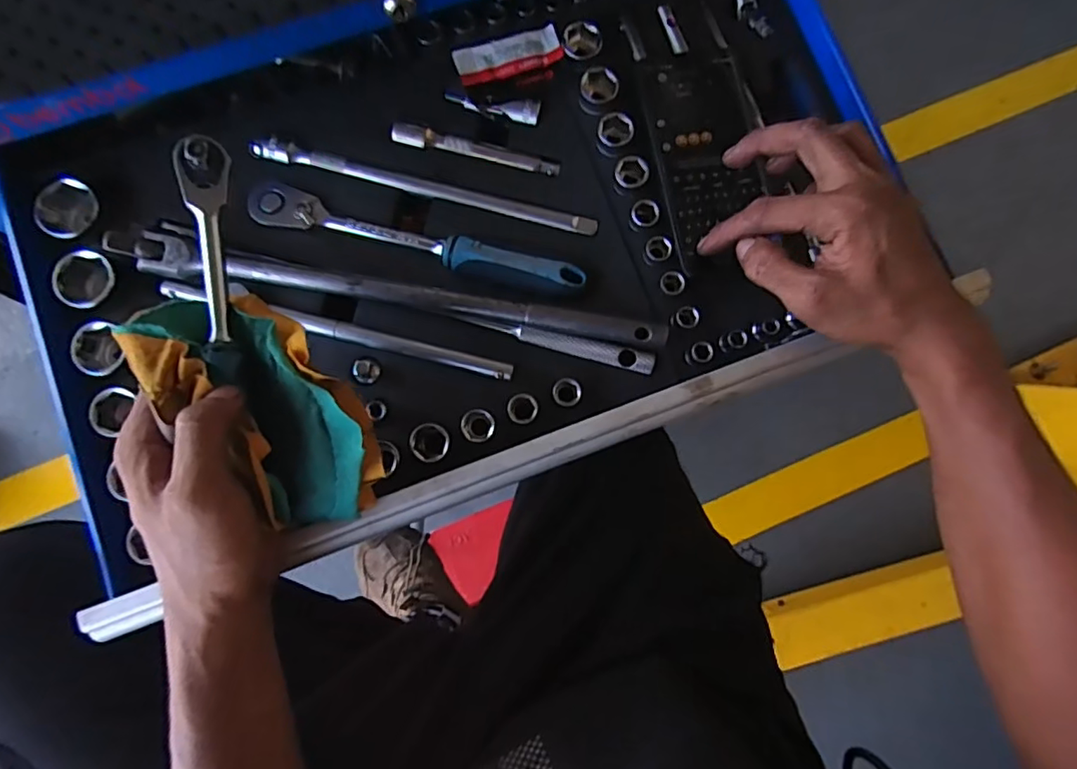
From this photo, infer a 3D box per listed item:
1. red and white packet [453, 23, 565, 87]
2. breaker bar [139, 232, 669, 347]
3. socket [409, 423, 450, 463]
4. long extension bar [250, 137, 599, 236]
[{"bbox_3d":[-0.022,-0.247,0.421,0.078,0.004,0.032,-18,80,-4],"label":"red and white packet"},{"bbox_3d":[-0.090,-0.059,0.383,0.352,0.017,0.025,10,79,1],"label":"breaker bar"},{"bbox_3d":[-0.072,0.040,0.381,0.024,0.027,0.025,0,79,-1],"label":"socket"},{"bbox_3d":[-0.082,-0.144,0.409,0.251,0.013,0.015,13,79,2],"label":"long extension bar"}]

